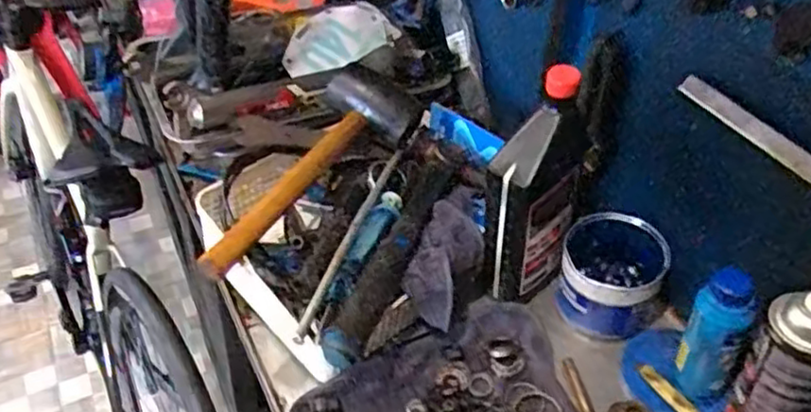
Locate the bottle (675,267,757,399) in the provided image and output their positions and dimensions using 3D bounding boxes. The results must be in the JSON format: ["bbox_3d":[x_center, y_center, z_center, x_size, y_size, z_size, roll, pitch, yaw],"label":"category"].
[{"bbox_3d":[0.271,0.113,0.612,0.036,0.141,0.039,0,42,0],"label":"bottle"}]

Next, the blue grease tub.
[{"bbox_3d":[0.213,0.073,0.724,0.095,0.095,0.096,0,42,0],"label":"blue grease tub"}]

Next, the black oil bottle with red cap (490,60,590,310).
[{"bbox_3d":[0.126,-0.007,0.686,0.058,0.241,0.088,32,51,31],"label":"black oil bottle with red cap"}]

